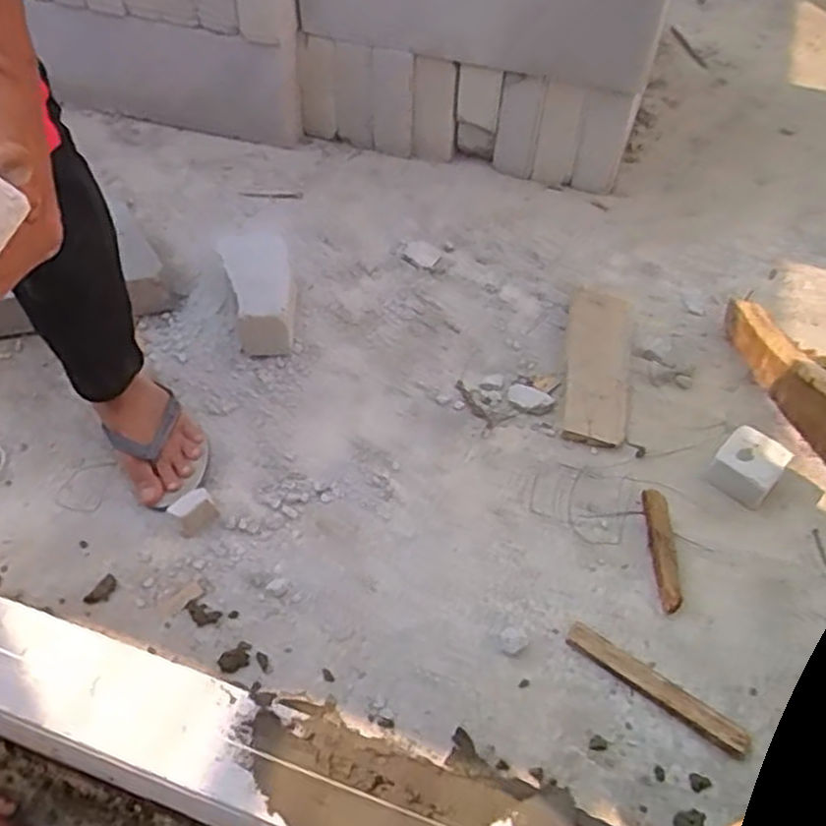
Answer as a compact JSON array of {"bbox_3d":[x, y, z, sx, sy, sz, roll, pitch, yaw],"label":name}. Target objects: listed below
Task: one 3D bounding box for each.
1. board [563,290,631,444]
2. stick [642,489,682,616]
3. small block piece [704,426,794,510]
[{"bbox_3d":[0.269,-0.073,1.064,0.091,0.015,0.281,9,52,5],"label":"board"},{"bbox_3d":[0.295,0.157,0.877,0.025,0.030,0.153,2,52,-1],"label":"stick"},{"bbox_3d":[0.421,0.067,0.931,0.076,0.054,0.078,36,59,23],"label":"small block piece"}]

